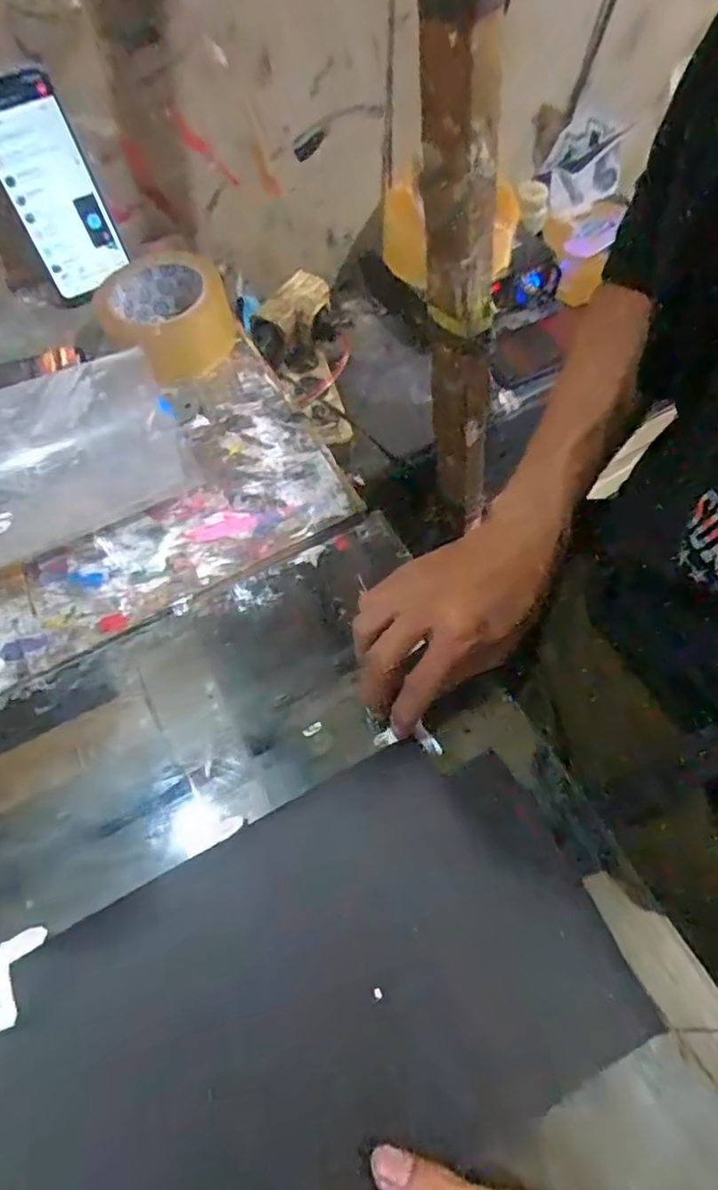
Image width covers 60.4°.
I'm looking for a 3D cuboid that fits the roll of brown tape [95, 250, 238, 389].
[{"bbox_3d":[-0.166,-0.245,0.534,0.097,0.055,0.116,-32,65,-14],"label":"roll of brown tape"}]

